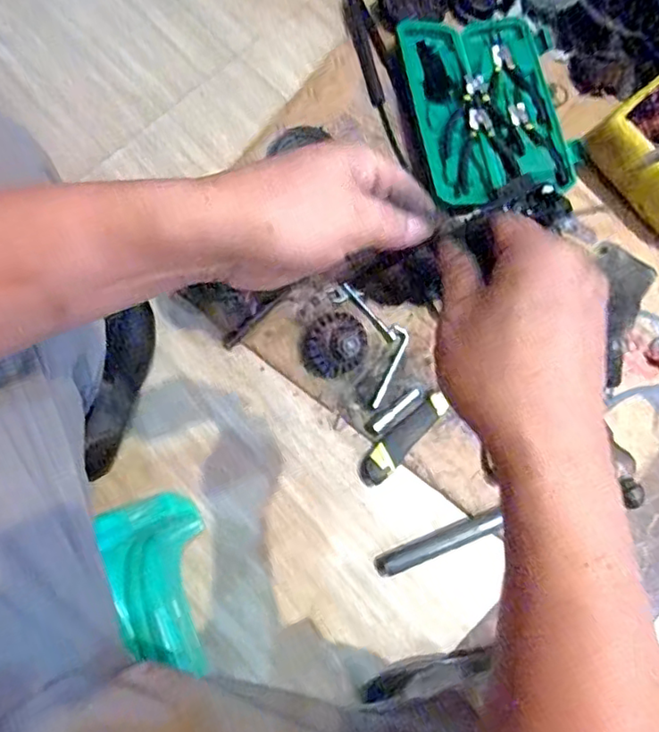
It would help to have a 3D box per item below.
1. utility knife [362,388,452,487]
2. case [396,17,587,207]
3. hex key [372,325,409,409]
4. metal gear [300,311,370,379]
[{"bbox_3d":[0.095,0.090,0.749,0.038,0.014,0.140,42,79,8],"label":"utility knife"},{"bbox_3d":[0.232,-0.376,0.852,0.218,0.035,0.298,-9,77,-3],"label":"case"},{"bbox_3d":[0.081,0.002,0.780,0.022,0.005,0.114,16,77,2],"label":"hex key"},{"bbox_3d":[0.006,-0.026,0.759,0.088,0.056,0.073,-40,81,-9],"label":"metal gear"}]

